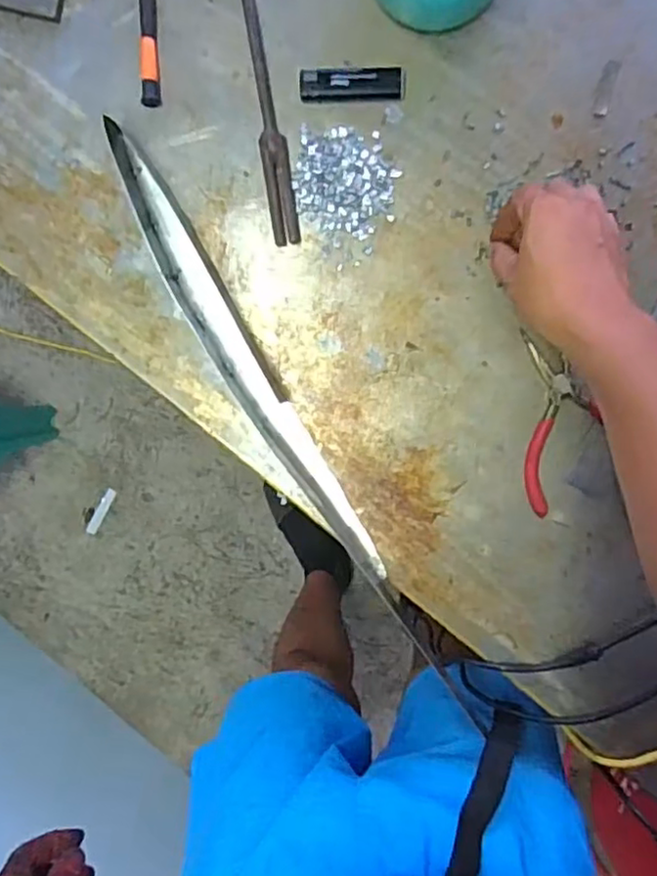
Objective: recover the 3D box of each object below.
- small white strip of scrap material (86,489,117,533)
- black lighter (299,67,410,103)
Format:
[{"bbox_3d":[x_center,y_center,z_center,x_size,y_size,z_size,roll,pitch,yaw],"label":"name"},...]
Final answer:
[{"bbox_3d":[-0.462,0.150,1.337,0.023,0.007,0.101,29,98,0],"label":"small white strip of scrap material"},{"bbox_3d":[0.019,-0.277,0.516,0.081,0.010,0.025,-1,97,4],"label":"black lighter"}]

